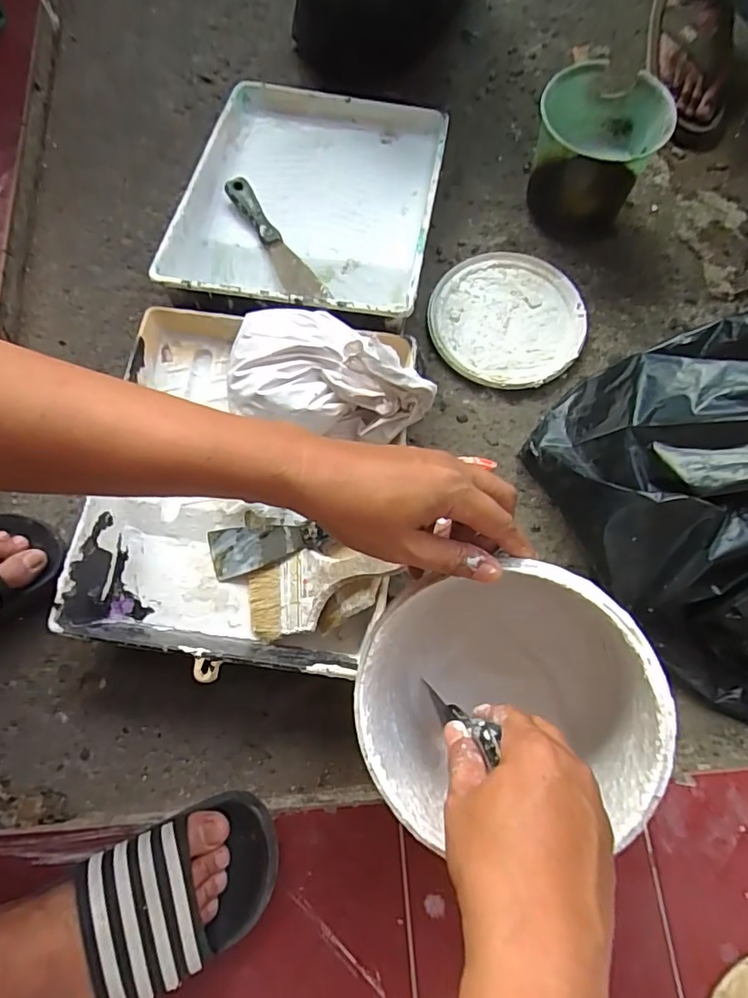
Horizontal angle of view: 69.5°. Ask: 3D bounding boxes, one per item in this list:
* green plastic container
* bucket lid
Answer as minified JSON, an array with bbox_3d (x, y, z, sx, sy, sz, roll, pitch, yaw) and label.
[{"bbox_3d":[0.248,-0.396,0.626,0.123,0.127,0.127,9,72,4],"label":"green plastic container"},{"bbox_3d":[0.156,-0.212,0.635,0.177,0.017,0.176,0,72,1],"label":"bucket lid"}]

